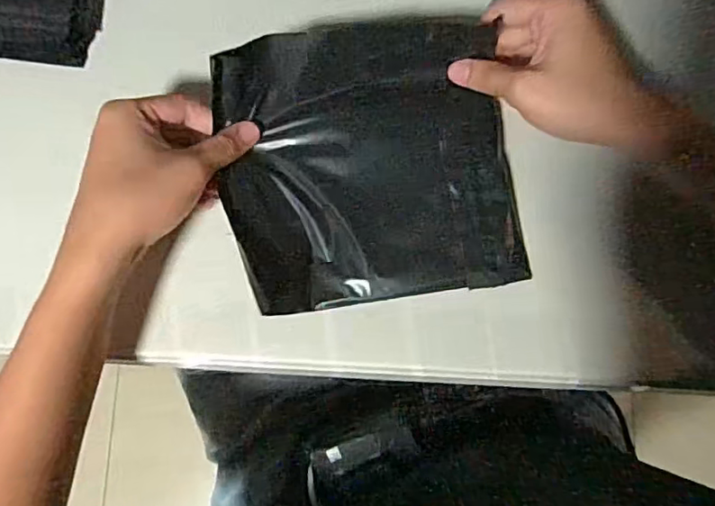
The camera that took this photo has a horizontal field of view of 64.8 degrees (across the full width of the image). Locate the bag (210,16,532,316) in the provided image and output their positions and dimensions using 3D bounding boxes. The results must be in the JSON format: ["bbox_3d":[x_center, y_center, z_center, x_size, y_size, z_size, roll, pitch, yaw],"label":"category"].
[{"bbox_3d":[0.008,-0.061,0.376,0.195,0.049,0.187,-8,80,0],"label":"bag"}]

